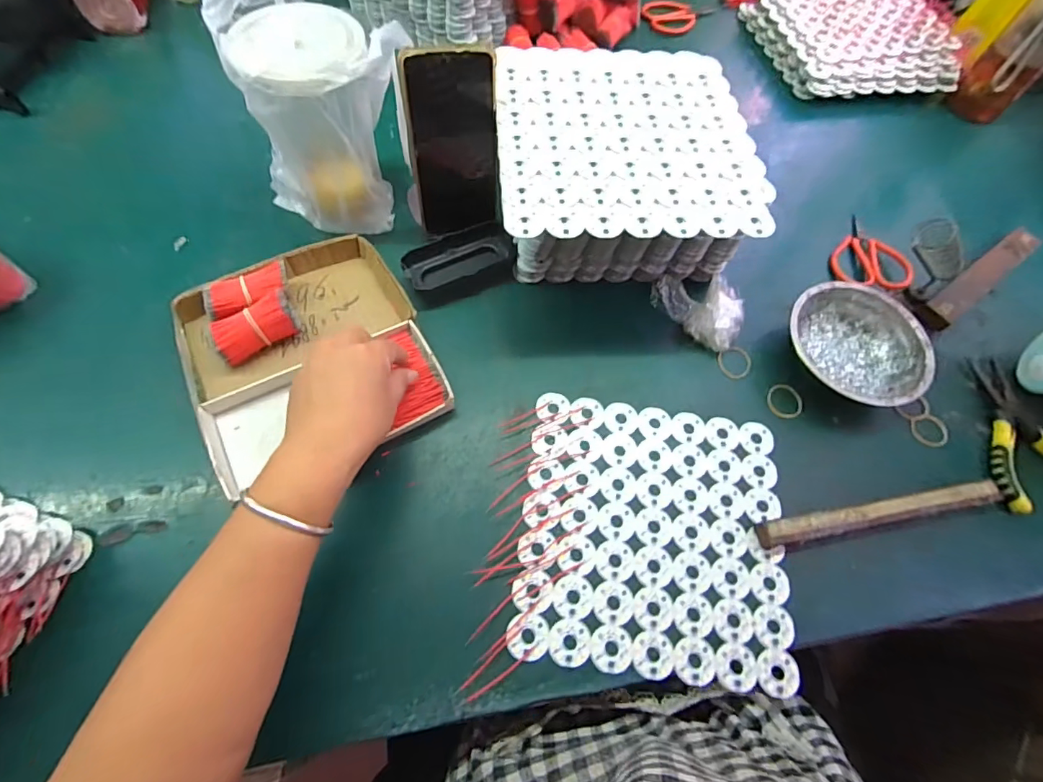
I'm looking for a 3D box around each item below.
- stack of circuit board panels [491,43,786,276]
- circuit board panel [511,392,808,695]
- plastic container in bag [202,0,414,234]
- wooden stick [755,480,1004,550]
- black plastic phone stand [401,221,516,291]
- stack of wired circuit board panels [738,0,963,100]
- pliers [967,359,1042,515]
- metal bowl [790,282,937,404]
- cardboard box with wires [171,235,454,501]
[{"bbox_3d":[0.097,-0.209,0.481,0.238,0.120,0.244,-1,64,-5],"label":"stack of circuit board panels"},{"bbox_3d":[0.107,0.111,0.398,0.206,0.004,0.208,9,62,0],"label":"circuit board panel"},{"bbox_3d":[-0.176,-0.245,0.448,0.144,0.178,0.103,18,64,4],"label":"plastic container in bag"},{"bbox_3d":[0.300,0.099,0.404,0.210,0.022,0.020,-8,65,-8],"label":"wooden stick"},{"bbox_3d":[-0.064,-0.139,0.502,0.114,0.016,0.047,-24,68,-15],"label":"black plastic phone stand"},{"bbox_3d":[0.481,-0.519,0.706,0.247,0.047,0.264,-10,65,-9],"label":"stack of wired circuit board panels"},{"bbox_3d":[0.452,0.033,0.443,0.074,0.017,0.153,3,64,-3],"label":"pliers"},{"bbox_3d":[0.314,-0.042,0.463,0.126,0.036,0.120,2,64,-4],"label":"metal bowl"},{"bbox_3d":[-0.186,-0.035,0.425,0.189,0.040,0.208,-26,70,-14],"label":"cardboard box with wires"}]

